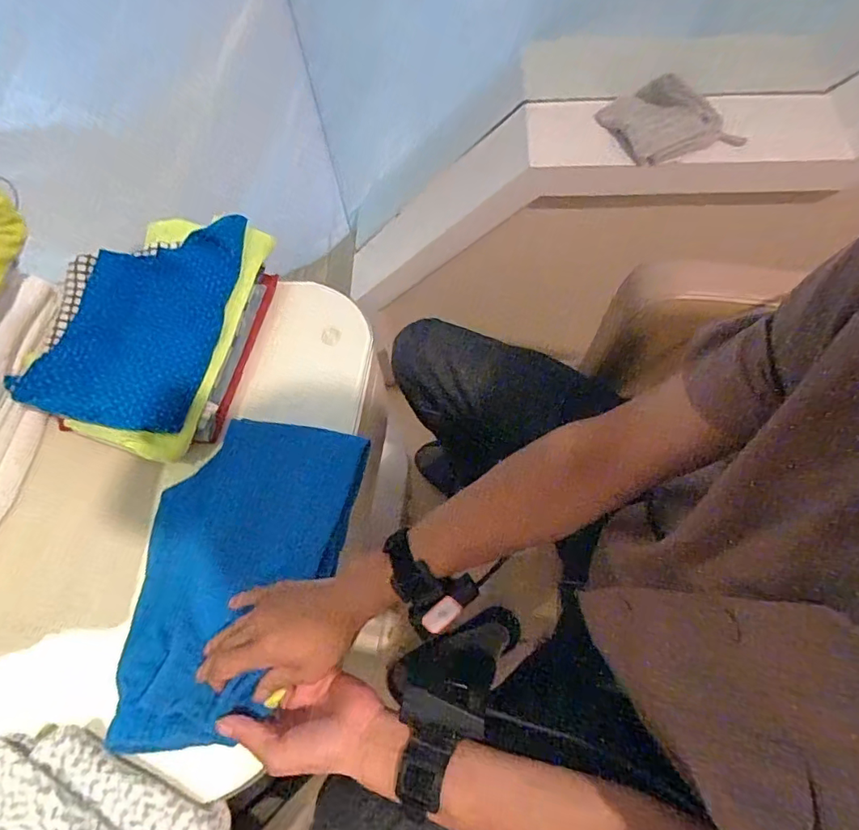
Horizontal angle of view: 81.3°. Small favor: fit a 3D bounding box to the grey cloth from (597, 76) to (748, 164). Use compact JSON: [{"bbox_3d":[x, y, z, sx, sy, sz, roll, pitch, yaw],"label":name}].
[{"bbox_3d":[0.306,-0.378,0.635,0.146,0.032,0.112,-17,67,-5],"label":"grey cloth"}]

